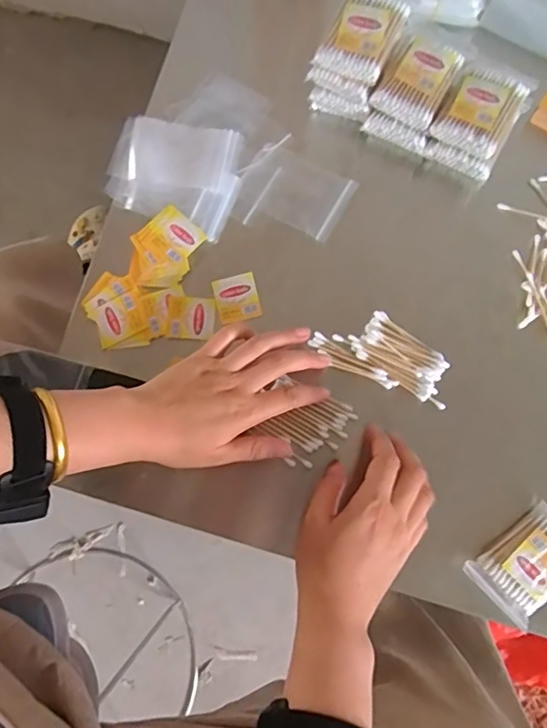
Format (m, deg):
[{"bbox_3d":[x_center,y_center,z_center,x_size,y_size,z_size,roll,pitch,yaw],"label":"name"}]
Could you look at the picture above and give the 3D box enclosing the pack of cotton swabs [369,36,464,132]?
[{"bbox_3d":[0.128,-0.251,0.479,0.056,0.018,0.072,28,81,7],"label":"pack of cotton swabs"}]

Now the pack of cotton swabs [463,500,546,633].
[{"bbox_3d":[0.210,0.165,0.446,0.086,0.023,0.062,-39,80,-6],"label":"pack of cotton swabs"}]

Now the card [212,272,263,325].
[{"bbox_3d":[-0.034,-0.061,0.499,0.039,0.004,0.043,-14,79,-1],"label":"card"}]

